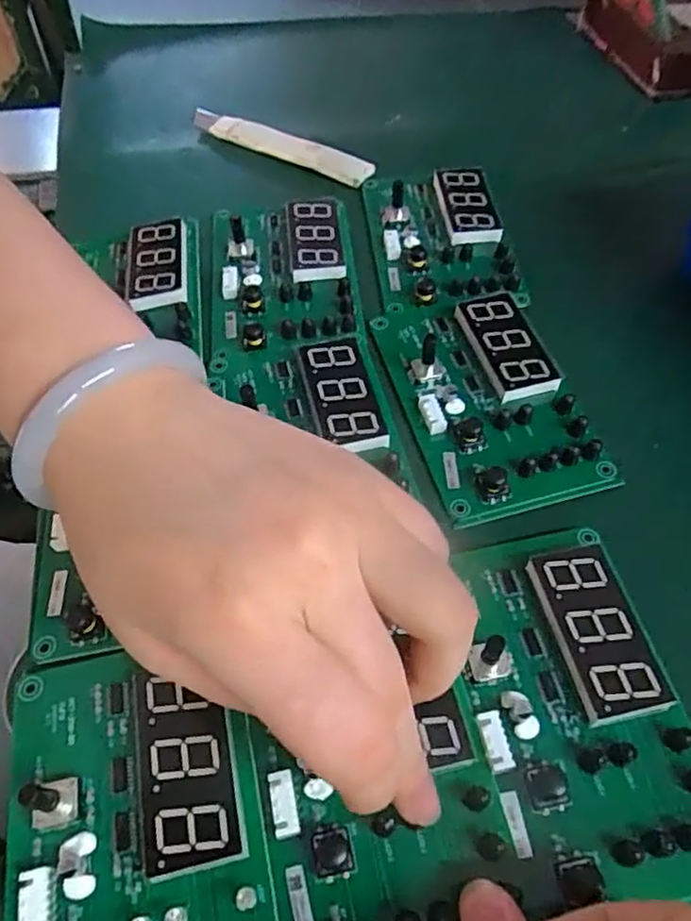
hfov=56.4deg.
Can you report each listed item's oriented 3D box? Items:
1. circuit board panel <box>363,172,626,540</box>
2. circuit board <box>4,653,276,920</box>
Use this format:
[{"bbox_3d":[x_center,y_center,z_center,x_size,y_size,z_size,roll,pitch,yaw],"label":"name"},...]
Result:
[{"bbox_3d":[0.057,-0.076,0.328,0.079,0.028,0.227,-7,55,-7],"label":"circuit board panel"},{"bbox_3d":[-0.063,0.113,0.189,0.075,0.013,0.118,-10,55,-9],"label":"circuit board"}]

